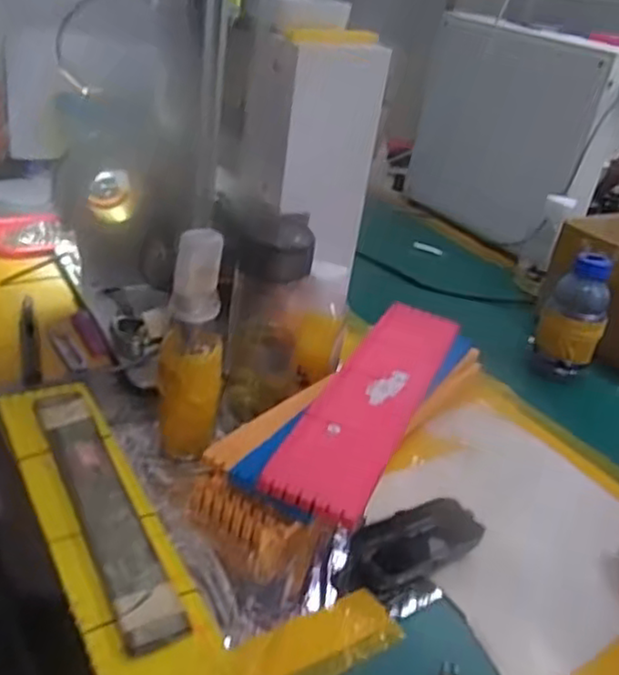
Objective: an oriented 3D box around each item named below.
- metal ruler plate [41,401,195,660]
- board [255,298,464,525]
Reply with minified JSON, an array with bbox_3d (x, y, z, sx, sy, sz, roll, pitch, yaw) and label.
[{"bbox_3d":[-0.168,0.127,0.549,0.041,0.010,0.287,-11,35,-29],"label":"metal ruler plate"},{"bbox_3d":[0.064,0.051,0.644,0.084,0.019,0.347,18,32,17],"label":"board"}]

